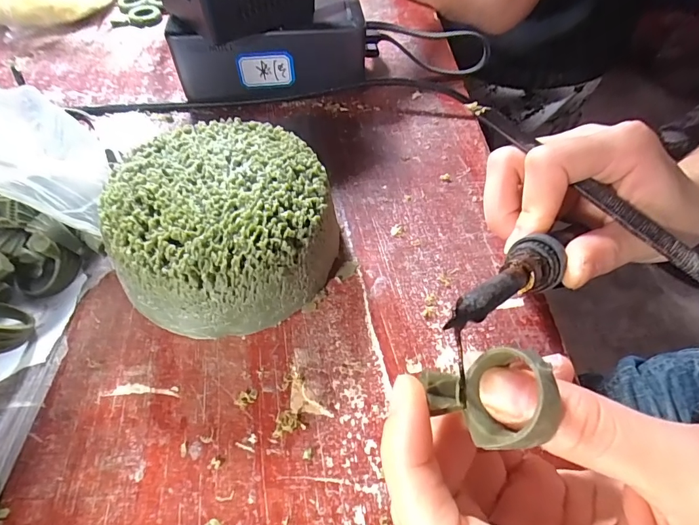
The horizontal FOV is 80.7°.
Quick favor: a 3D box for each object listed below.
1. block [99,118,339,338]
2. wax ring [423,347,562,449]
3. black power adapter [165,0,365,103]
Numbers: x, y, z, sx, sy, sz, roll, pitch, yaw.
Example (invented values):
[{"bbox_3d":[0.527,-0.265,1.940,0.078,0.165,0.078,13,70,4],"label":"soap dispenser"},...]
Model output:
[{"bbox_3d":[-0.059,-0.020,0.201,0.098,0.049,0.100,-23,58,-17],"label":"block"},{"bbox_3d":[0.036,0.035,0.106,0.026,0.018,0.024,0,53,0],"label":"wax ring"},{"bbox_3d":[-0.055,-0.145,0.290,0.128,0.052,0.047,-9,54,-6],"label":"black power adapter"}]

